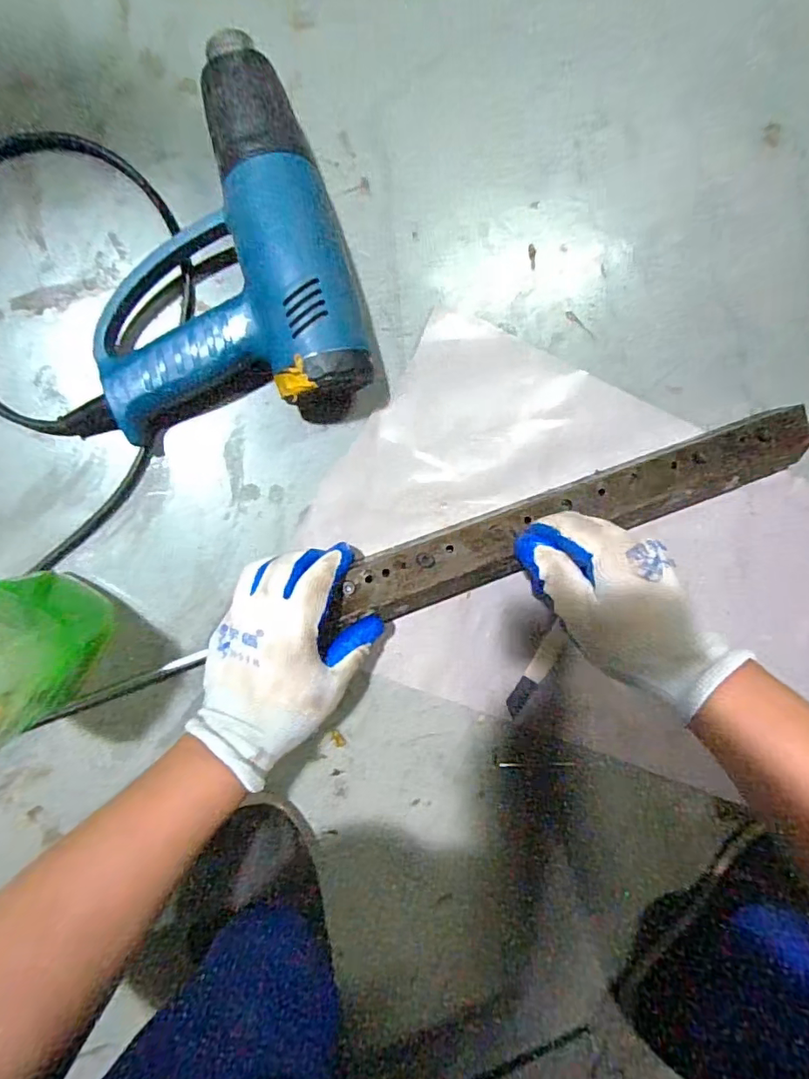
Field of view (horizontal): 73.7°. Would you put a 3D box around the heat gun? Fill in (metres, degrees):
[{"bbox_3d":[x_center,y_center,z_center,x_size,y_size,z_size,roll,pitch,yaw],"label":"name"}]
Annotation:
[{"bbox_3d":[-0.142,-0.196,0.380,0.210,0.079,0.231,-12,95,-8],"label":"heat gun"}]

